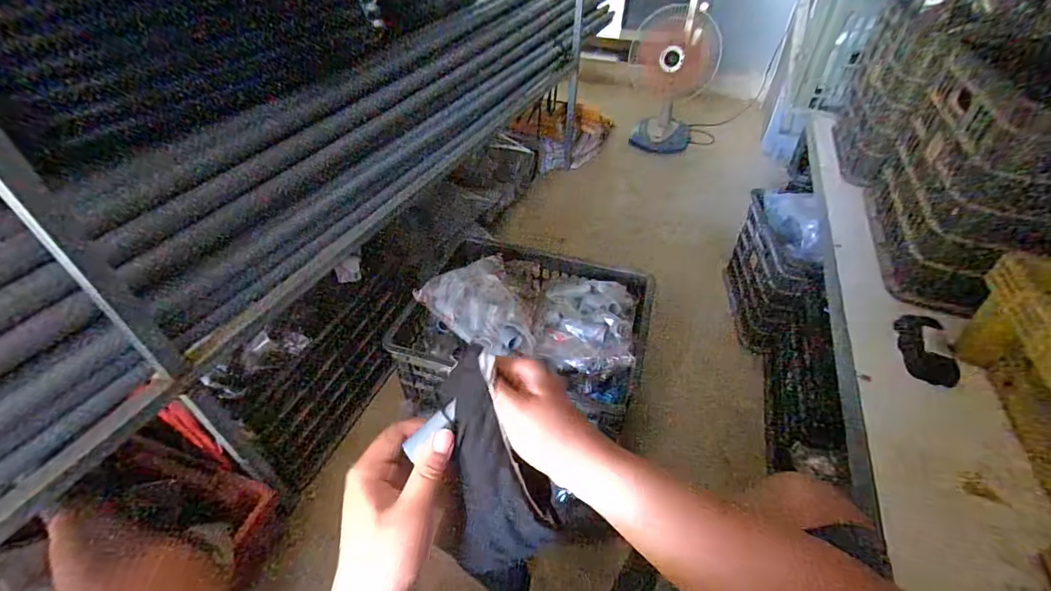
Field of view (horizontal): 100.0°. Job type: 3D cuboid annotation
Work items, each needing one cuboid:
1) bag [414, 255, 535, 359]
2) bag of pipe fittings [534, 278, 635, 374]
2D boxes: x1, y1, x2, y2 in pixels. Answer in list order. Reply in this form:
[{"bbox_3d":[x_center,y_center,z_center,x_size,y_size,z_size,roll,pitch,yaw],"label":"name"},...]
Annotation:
[{"bbox_3d":[-0.105,0.011,0.840,0.180,0.082,0.229,-11,44,-12],"label":"bag"},{"bbox_3d":[0.122,0.038,0.882,0.179,0.053,0.265,8,43,9],"label":"bag of pipe fittings"}]

